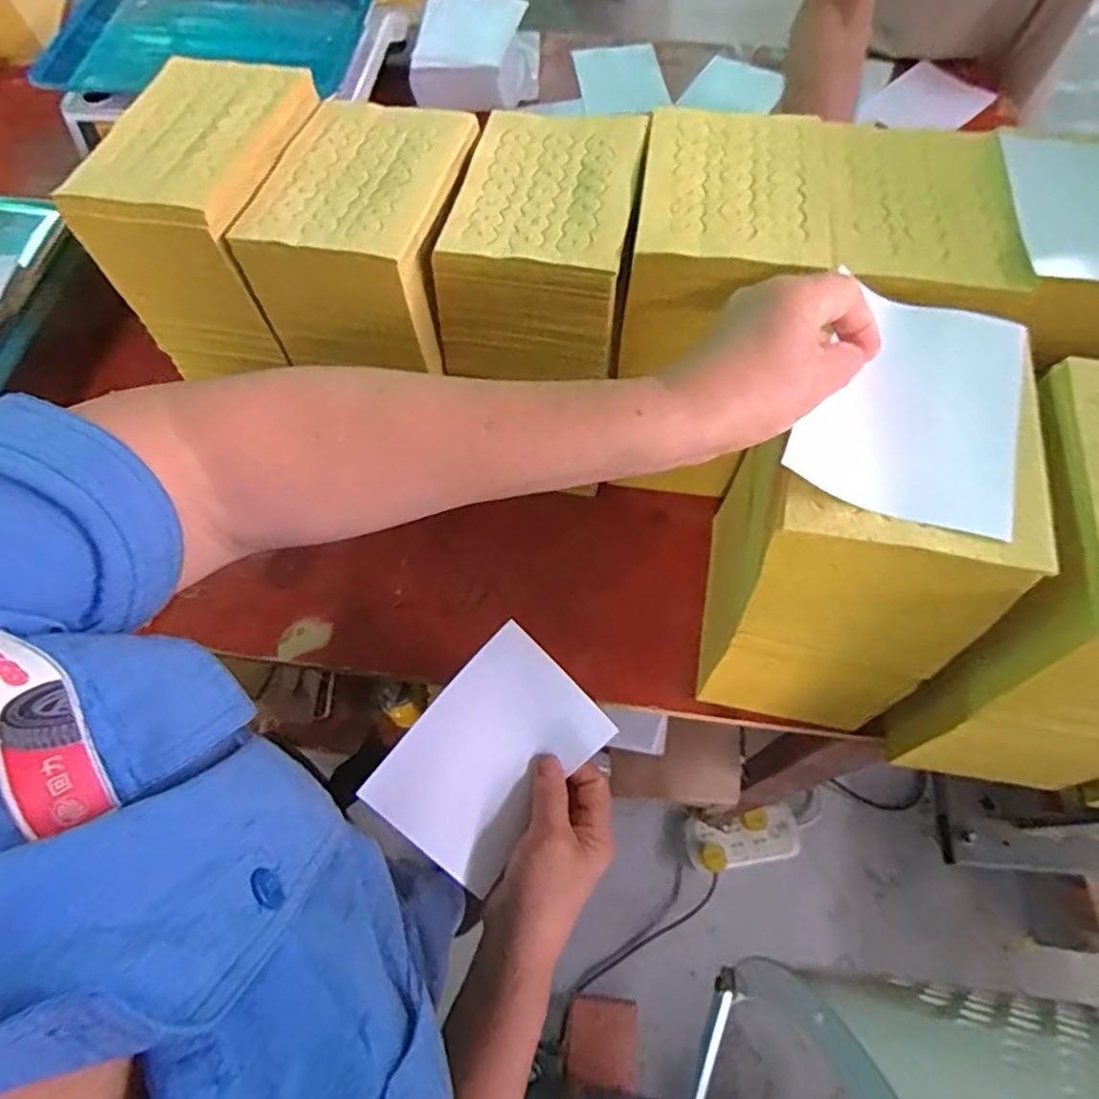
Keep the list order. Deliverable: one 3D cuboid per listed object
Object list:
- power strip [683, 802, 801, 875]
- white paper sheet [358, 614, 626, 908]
[{"bbox_3d":[0.365,0.554,1.276,0.208,0.042,0.096,-3,65,-15],"label":"power strip"},{"bbox_3d":[-0.038,0.140,0.454,0.105,0.012,0.145,44,74,-7],"label":"white paper sheet"}]

